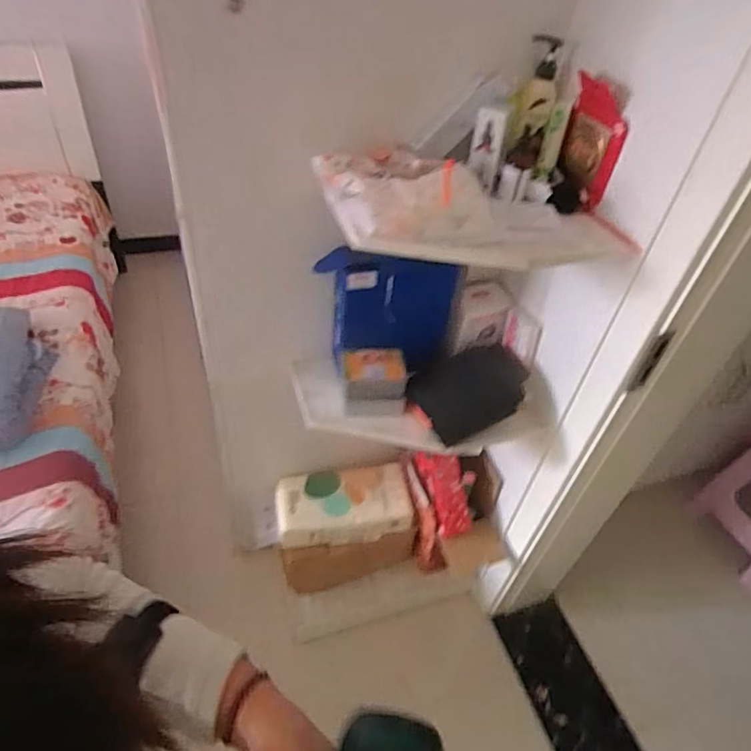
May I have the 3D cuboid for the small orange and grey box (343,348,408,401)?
[{"bbox_3d":[-0.002,-0.001,1.008,0.118,0.057,0.083,2,45,-5],"label":"small orange and grey box"}]

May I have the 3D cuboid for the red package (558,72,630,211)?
[{"bbox_3d":[0.325,-0.349,0.800,0.031,0.153,0.112,-12,47,-18],"label":"red package"}]

